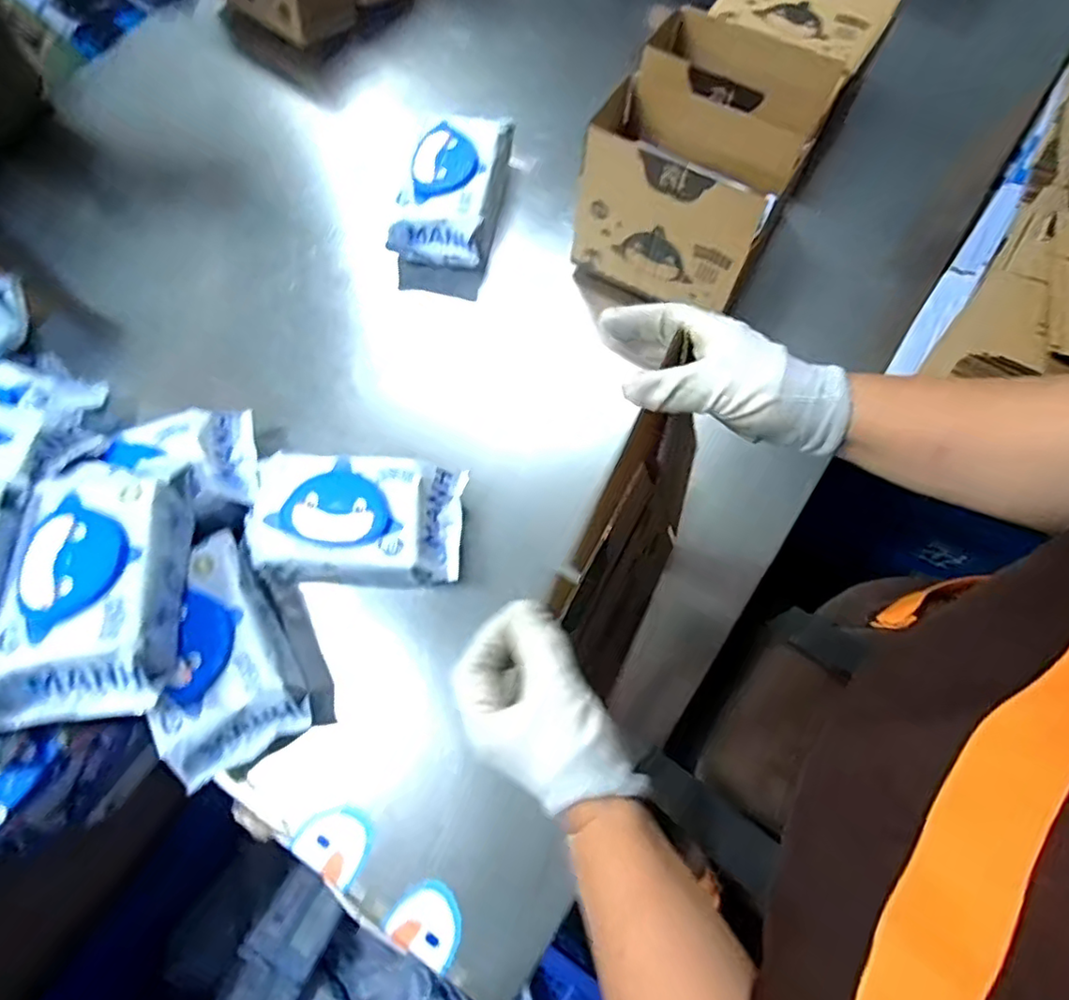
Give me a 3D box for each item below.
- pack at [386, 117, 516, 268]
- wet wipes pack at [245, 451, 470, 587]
[{"bbox_3d":[-0.094,-0.372,0.730,0.108,0.060,0.197,9,71,3],"label":"pack"},{"bbox_3d":[-0.166,0.021,0.600,0.193,0.079,0.116,3,71,1],"label":"wet wipes pack"}]

